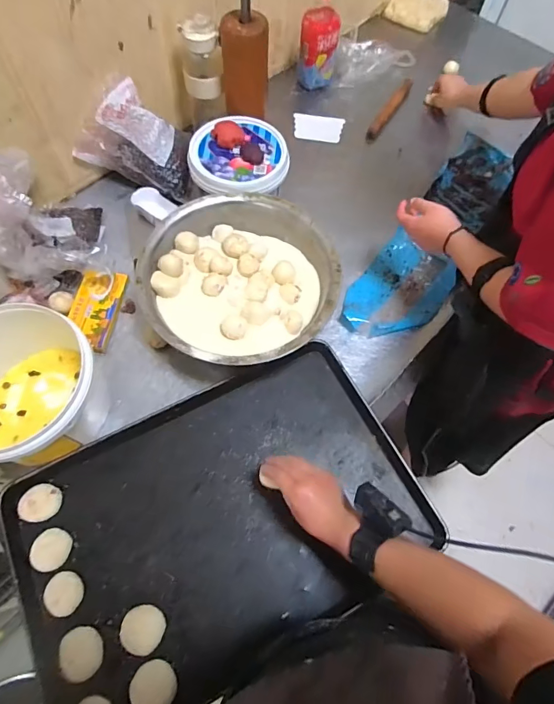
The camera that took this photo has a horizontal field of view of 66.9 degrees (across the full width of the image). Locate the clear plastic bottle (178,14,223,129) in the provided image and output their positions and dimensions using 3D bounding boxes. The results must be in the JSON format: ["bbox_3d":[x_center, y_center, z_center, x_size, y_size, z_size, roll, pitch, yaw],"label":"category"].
[{"bbox_3d":[-0.162,-0.599,0.926,0.081,0.225,0.072,-8,65,-7],"label":"clear plastic bottle"}]

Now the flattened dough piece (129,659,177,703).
[{"bbox_3d":[-0.168,0.456,0.571,0.060,0.011,0.056,9,64,2],"label":"flattened dough piece"}]

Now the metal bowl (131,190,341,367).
[{"bbox_3d":[-0.075,-0.130,0.790,0.357,0.109,0.337,1,64,-2],"label":"metal bowl"}]

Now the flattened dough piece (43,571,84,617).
[{"bbox_3d":[-0.315,0.358,0.620,0.056,0.012,0.051,1,64,-2],"label":"flattened dough piece"}]

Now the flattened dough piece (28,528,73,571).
[{"bbox_3d":[-0.348,0.304,0.645,0.055,0.013,0.058,4,64,-1],"label":"flattened dough piece"}]

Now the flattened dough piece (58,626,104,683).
[{"bbox_3d":[-0.275,0.424,0.588,0.055,0.004,0.063,-15,66,-10],"label":"flattened dough piece"}]

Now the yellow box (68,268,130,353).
[{"bbox_3d":[-0.353,-0.084,0.810,0.084,0.021,0.164,8,64,1],"label":"yellow box"}]

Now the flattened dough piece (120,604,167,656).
[{"bbox_3d":[-0.193,0.400,0.604,0.061,0.006,0.059,8,64,1],"label":"flattened dough piece"}]

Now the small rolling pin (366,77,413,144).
[{"bbox_3d":[0.303,-0.651,1.115,0.035,0.026,0.273,29,66,11],"label":"small rolling pin"}]

